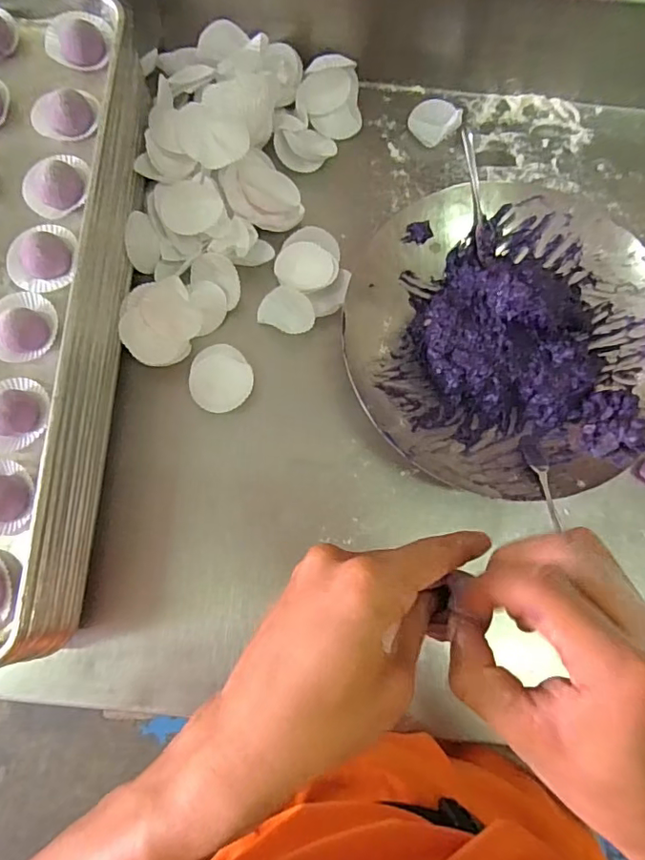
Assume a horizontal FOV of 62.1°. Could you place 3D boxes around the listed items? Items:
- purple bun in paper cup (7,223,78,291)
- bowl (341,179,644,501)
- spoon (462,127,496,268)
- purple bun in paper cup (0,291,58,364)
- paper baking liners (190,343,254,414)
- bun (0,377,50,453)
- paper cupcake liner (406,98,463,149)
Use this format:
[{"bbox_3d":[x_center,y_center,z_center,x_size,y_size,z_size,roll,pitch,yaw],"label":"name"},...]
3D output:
[{"bbox_3d":[-0.240,-0.149,0.457,0.054,0.030,0.061,44,81,8],"label":"purple bun in paper cup"},{"bbox_3d":[0.176,-0.088,0.520,0.297,0.072,0.298,0,77,-1],"label":"bowl"},{"bbox_3d":[0.156,-0.230,0.533,0.020,0.011,0.129,-13,103,-4],"label":"spoon"},{"bbox_3d":[-0.250,-0.087,0.444,0.057,0.028,0.056,0,77,-1],"label":"purple bun in paper cup"},{"bbox_3d":[-0.099,-0.050,0.532,0.058,0.021,0.065,-2,77,-1],"label":"paper baking liners"},{"bbox_3d":[-0.252,-0.013,0.427,0.053,0.029,0.056,-12,78,-3],"label":"bun"},{"bbox_3d":[0.126,-0.353,0.612,0.053,0.014,0.049,-40,81,-9],"label":"paper cupcake liner"}]

